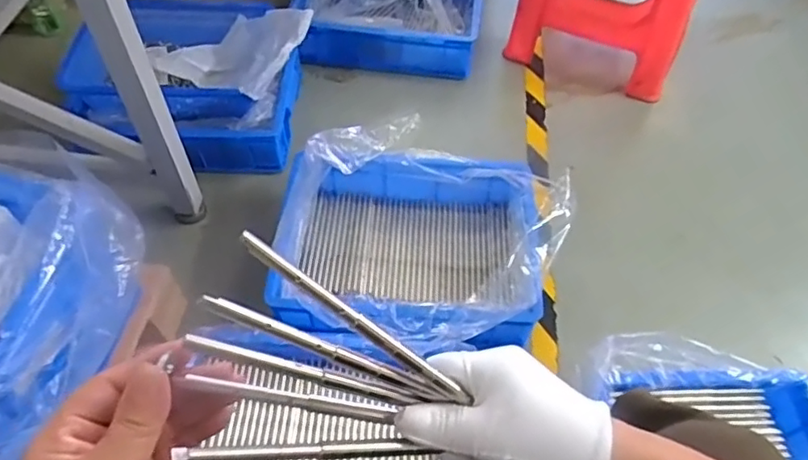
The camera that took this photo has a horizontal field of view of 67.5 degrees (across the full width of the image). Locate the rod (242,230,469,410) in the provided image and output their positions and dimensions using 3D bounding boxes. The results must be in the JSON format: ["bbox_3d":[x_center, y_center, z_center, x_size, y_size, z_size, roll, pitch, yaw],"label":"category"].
[{"bbox_3d":[-0.020,0.050,0.310,0.138,0.007,0.008,40,56,-17],"label":"rod"}]

